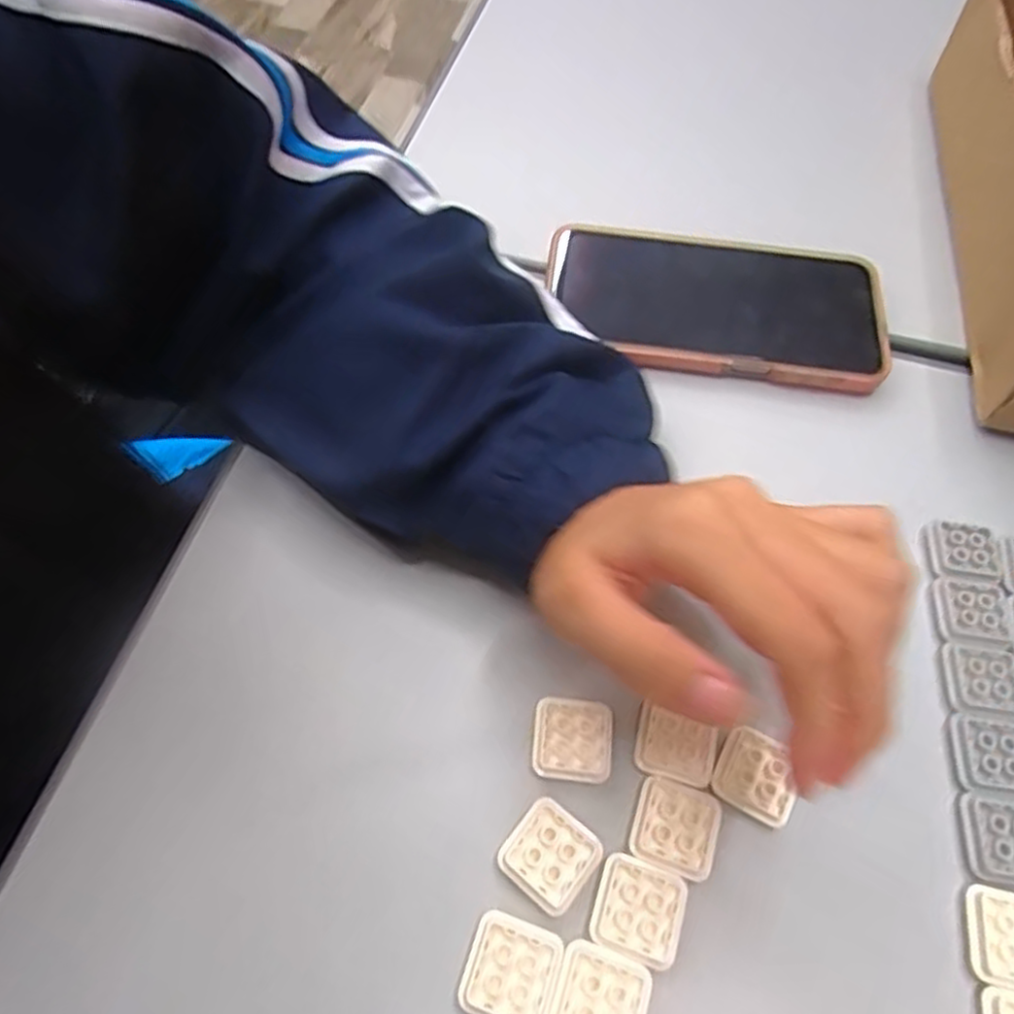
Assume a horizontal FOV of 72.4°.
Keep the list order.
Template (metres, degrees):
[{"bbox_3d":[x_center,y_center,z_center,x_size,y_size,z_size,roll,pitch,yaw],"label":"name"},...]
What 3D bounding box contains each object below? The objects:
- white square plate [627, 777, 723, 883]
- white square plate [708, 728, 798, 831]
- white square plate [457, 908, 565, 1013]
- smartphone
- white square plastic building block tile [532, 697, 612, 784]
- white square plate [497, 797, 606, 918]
[{"bbox_3d":[0.058,0.108,0.234,0.029,0.004,0.027,19,62,8],"label":"white square plate"},{"bbox_3d":[0.089,0.094,0.245,0.028,0.006,0.027,26,60,16],"label":"white square plate"},{"bbox_3d":[0.001,0.142,0.212,0.028,0.004,0.028,19,62,8],"label":"white square plate"},{"bbox_3d":[0.105,-0.104,0.348,0.165,0.015,0.080,7,62,2],"label":"smartphone"},{"bbox_3d":[0.024,0.083,0.248,0.028,0.004,0.028,7,62,1],"label":"white square plastic building block tile"},{"bbox_3d":[0.014,0.115,0.229,0.028,0.004,0.028,35,66,15],"label":"white square plate"}]

